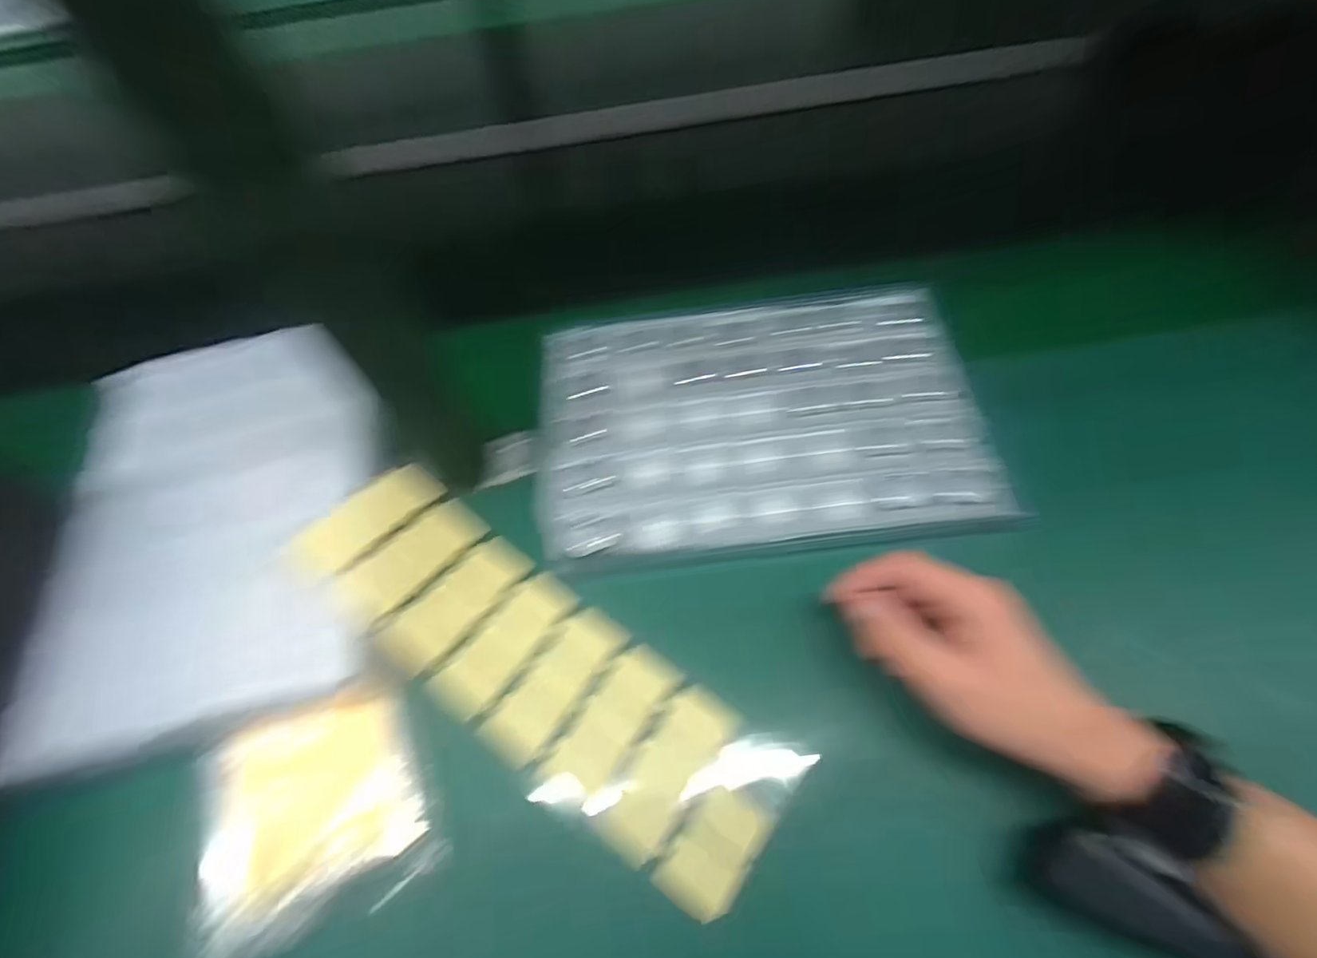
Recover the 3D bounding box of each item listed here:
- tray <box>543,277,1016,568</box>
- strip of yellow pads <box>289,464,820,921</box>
[{"bbox_3d":[0.071,-0.053,0.433,0.314,0.017,0.219,-6,61,1],"label":"tray"},{"bbox_3d":[-0.075,0.109,0.343,0.321,0.045,0.095,31,67,19],"label":"strip of yellow pads"}]

